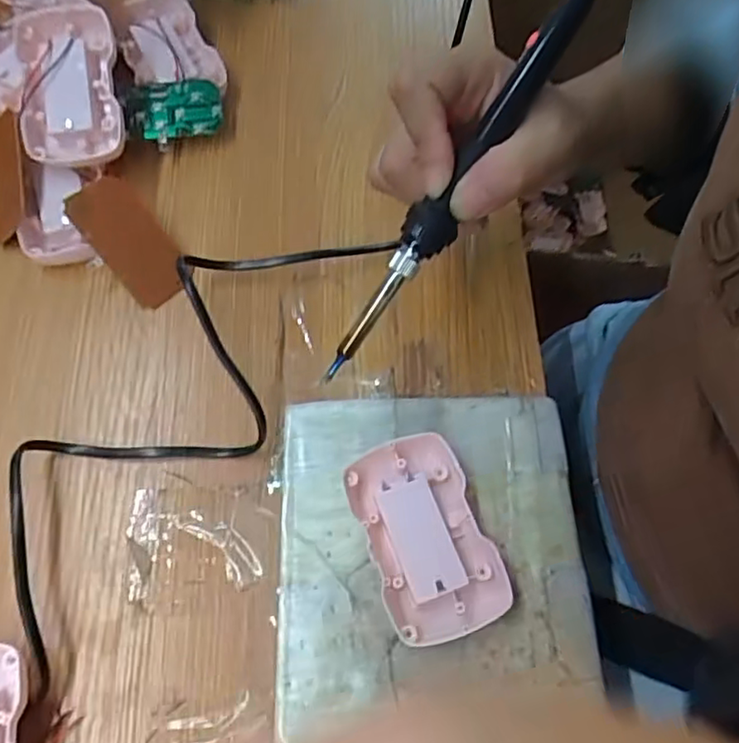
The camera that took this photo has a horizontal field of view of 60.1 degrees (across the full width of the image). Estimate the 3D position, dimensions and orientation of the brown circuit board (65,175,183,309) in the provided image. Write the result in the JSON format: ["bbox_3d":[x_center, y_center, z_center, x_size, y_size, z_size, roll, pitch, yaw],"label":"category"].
[{"bbox_3d":[-0.134,-0.074,0.357,0.036,0.006,0.076,-41,93,-21],"label":"brown circuit board"}]

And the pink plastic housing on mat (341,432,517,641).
[{"bbox_3d":[0.025,0.076,0.296,0.053,0.018,0.087,-17,68,-10],"label":"pink plastic housing on mat"}]

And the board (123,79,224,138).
[{"bbox_3d":[-0.120,-0.161,0.393,0.057,0.007,0.035,-9,86,-9],"label":"board"}]

